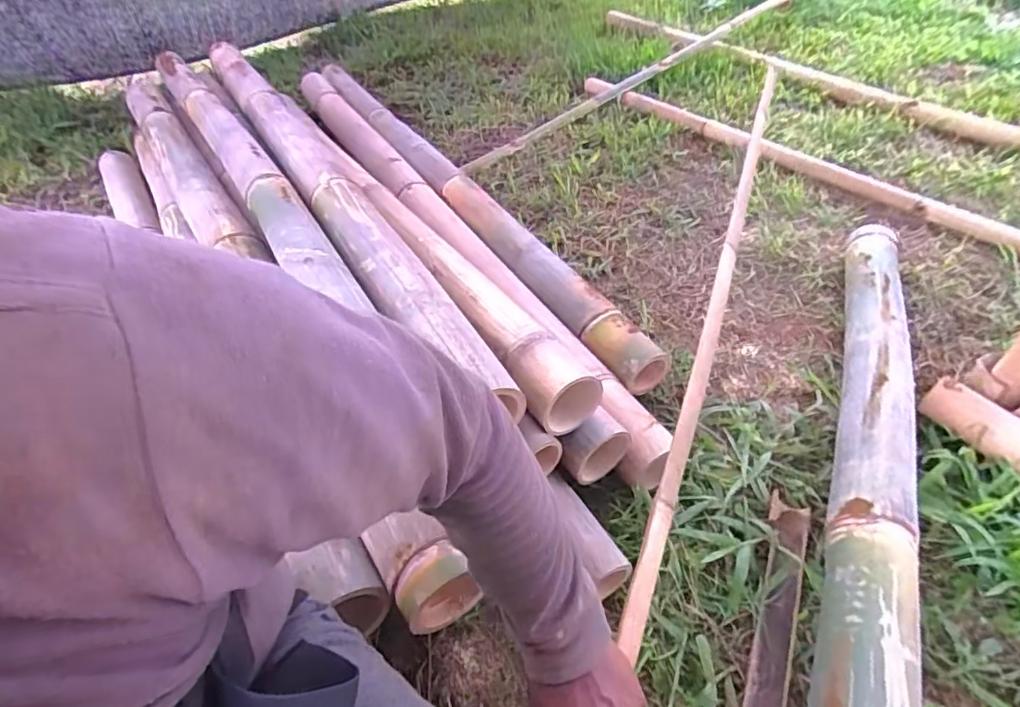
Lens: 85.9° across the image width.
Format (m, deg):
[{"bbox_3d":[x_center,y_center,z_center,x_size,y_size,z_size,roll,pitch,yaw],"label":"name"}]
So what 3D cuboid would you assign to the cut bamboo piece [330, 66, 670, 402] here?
[{"bbox_3d":[-0.192,-0.451,1.321,0.082,0.071,1.626,-22,47,-19],"label":"cut bamboo piece"}]

